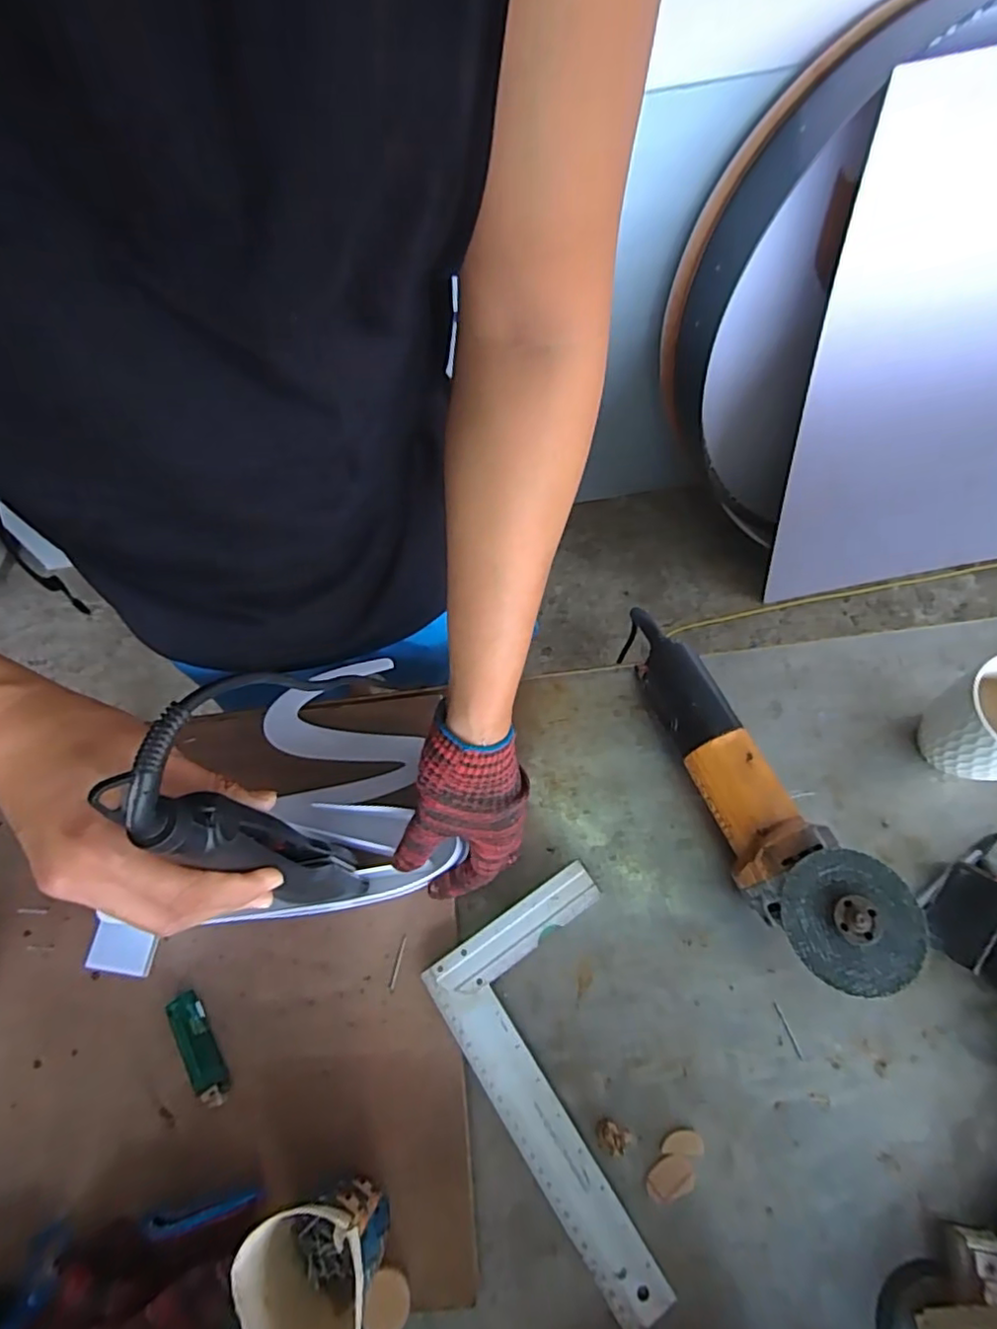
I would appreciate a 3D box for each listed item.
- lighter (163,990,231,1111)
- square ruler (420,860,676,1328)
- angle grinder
[{"bbox_3d":[-0.227,0.289,0.457,0.027,0.013,0.080,-31,70,-9],"label":"lighter"},{"bbox_3d":[0.071,0.297,0.440,0.145,0.025,0.253,-32,70,-10],"label":"square ruler"},{"bbox_3d":[0.197,0.099,0.486,0.092,0.079,0.306,-22,56,-6],"label":"angle grinder"}]

